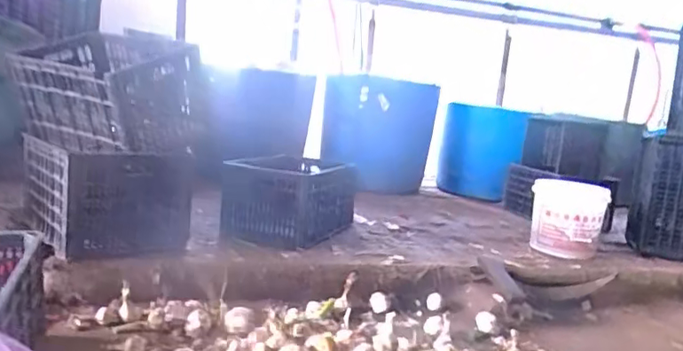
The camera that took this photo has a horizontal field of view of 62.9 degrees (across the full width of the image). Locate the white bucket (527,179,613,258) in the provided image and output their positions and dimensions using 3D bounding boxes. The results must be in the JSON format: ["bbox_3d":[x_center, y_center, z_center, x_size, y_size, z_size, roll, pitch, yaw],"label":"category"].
[{"bbox_3d":[0.742,0.136,1.849,0.229,0.204,0.229,11,13,24],"label":"white bucket"}]

